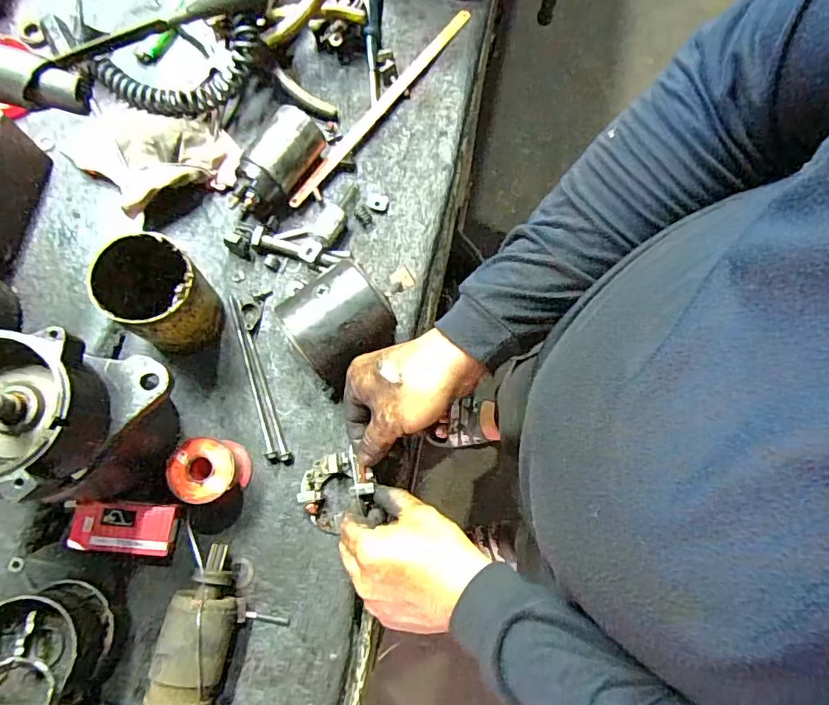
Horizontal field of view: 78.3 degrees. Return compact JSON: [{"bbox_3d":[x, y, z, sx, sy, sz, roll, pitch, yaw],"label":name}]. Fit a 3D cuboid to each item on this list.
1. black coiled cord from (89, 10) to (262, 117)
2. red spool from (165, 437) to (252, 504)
[{"bbox_3d":[-0.237,-0.278,0.510,0.179,0.040,0.072,-9,75,12],"label":"black coiled cord"},{"bbox_3d":[-0.176,0.102,0.440,0.052,0.054,0.050,-12,76,-4],"label":"red spool"}]

